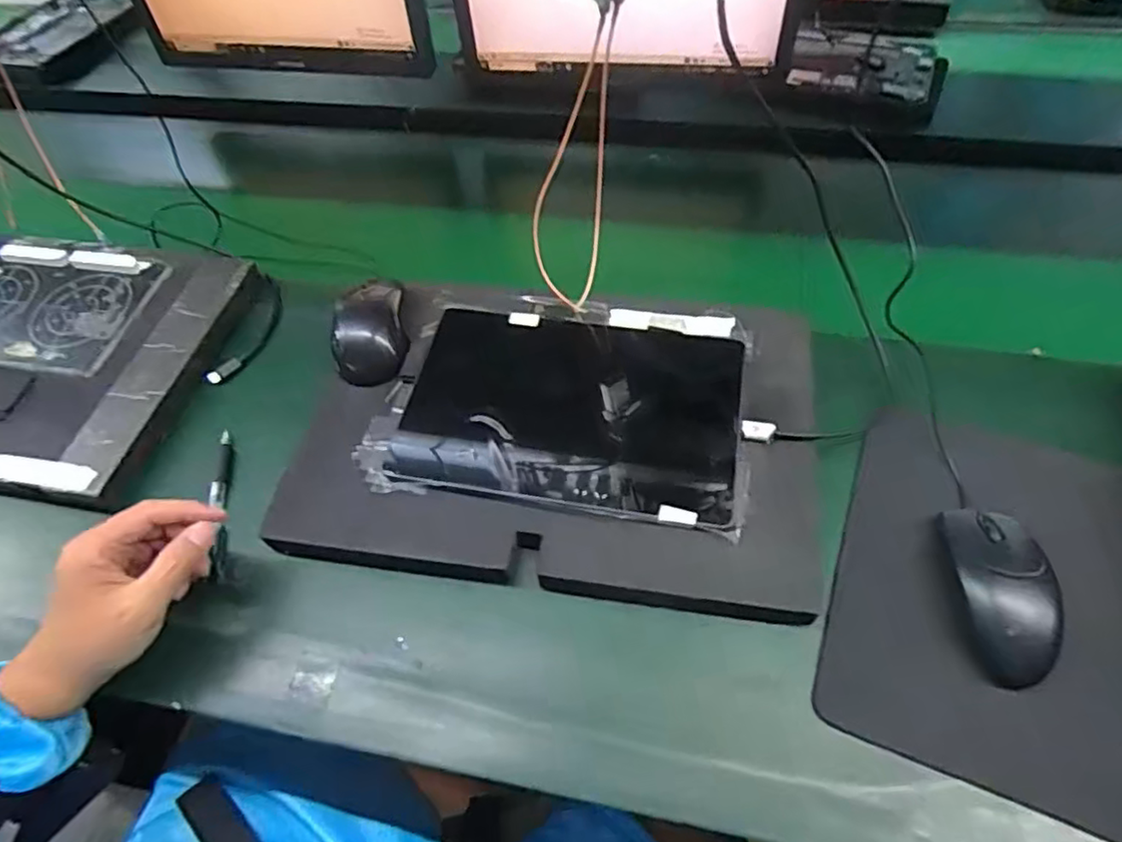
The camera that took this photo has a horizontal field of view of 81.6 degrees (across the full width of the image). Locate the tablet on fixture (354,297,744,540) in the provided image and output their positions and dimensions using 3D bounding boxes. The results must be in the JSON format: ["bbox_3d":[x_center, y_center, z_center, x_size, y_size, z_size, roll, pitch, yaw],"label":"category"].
[{"bbox_3d":[0.001,-0.019,0.511,0.268,0.019,0.193,5,57,10],"label":"tablet on fixture"}]

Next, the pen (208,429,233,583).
[{"bbox_3d":[-0.263,0.062,0.499,0.012,0.007,0.127,-13,58,-7],"label":"pen"}]

